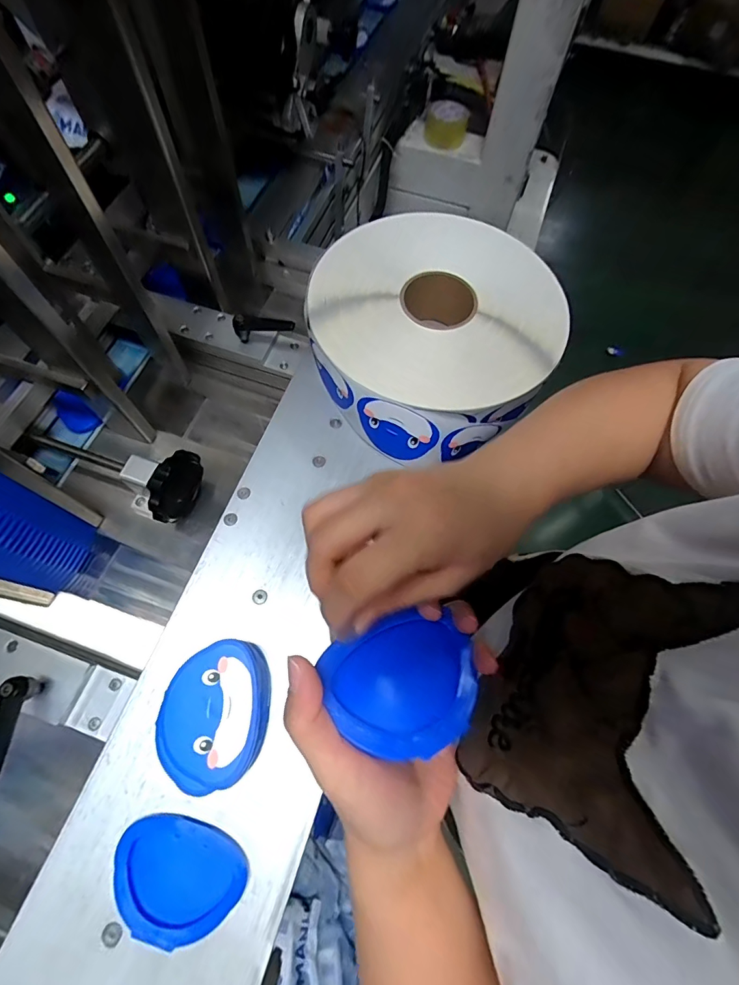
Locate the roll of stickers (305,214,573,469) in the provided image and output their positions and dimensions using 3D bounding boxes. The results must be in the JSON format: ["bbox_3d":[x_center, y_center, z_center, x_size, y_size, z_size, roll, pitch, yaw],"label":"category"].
[{"bbox_3d":[0.068,-0.179,0.472,0.257,0.088,0.269,1,67,-2],"label":"roll of stickers"}]

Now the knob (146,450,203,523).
[{"bbox_3d":[-0.202,-0.007,0.443,0.022,0.074,0.073,19,68,6],"label":"knob"}]

